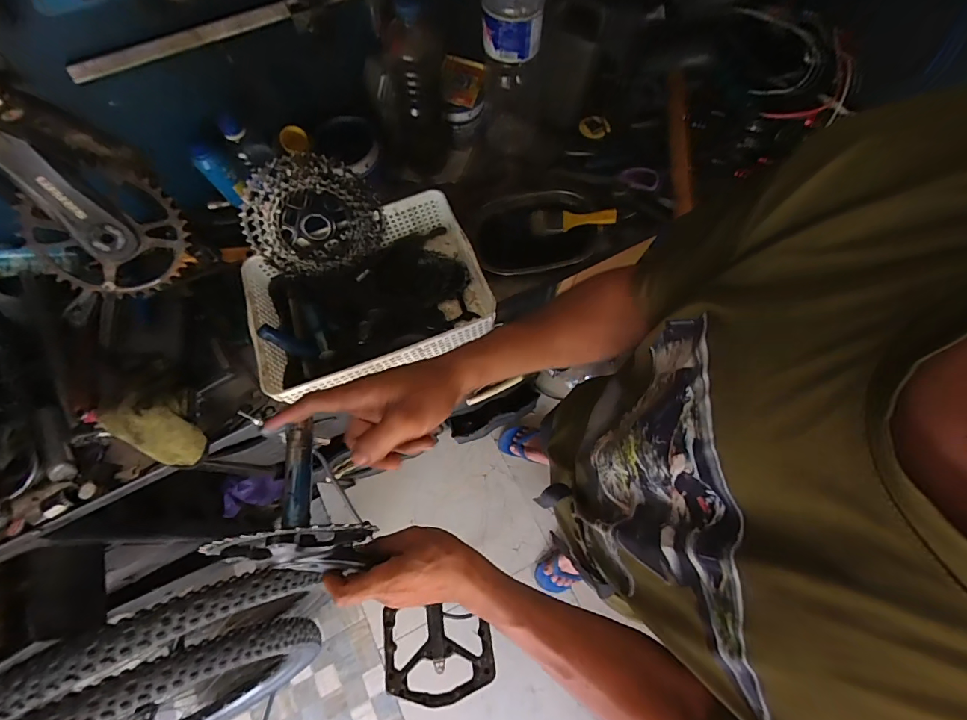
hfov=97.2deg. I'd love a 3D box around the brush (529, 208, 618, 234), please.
[{"bbox_3d":[0.147,-0.235,0.710,0.140,0.024,0.046,3,66,24],"label":"brush"}]

